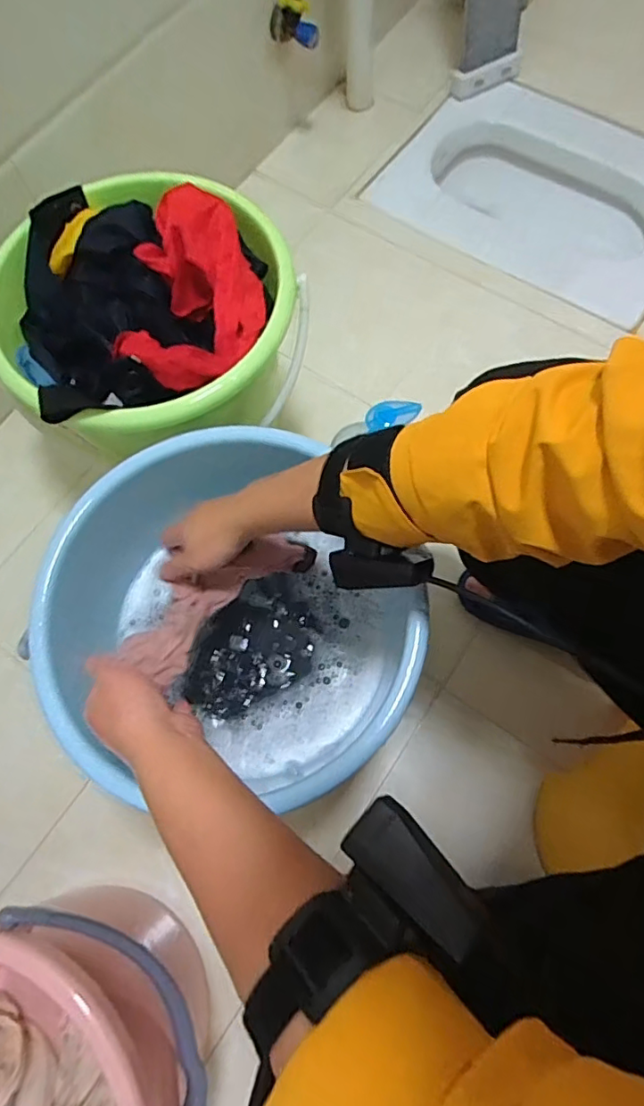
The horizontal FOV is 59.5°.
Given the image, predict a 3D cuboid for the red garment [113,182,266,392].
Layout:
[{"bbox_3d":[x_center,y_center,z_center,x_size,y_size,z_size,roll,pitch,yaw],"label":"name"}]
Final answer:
[{"bbox_3d":[-0.129,-0.278,0.600,0.135,0.078,0.239,0,72,2],"label":"red garment"}]

